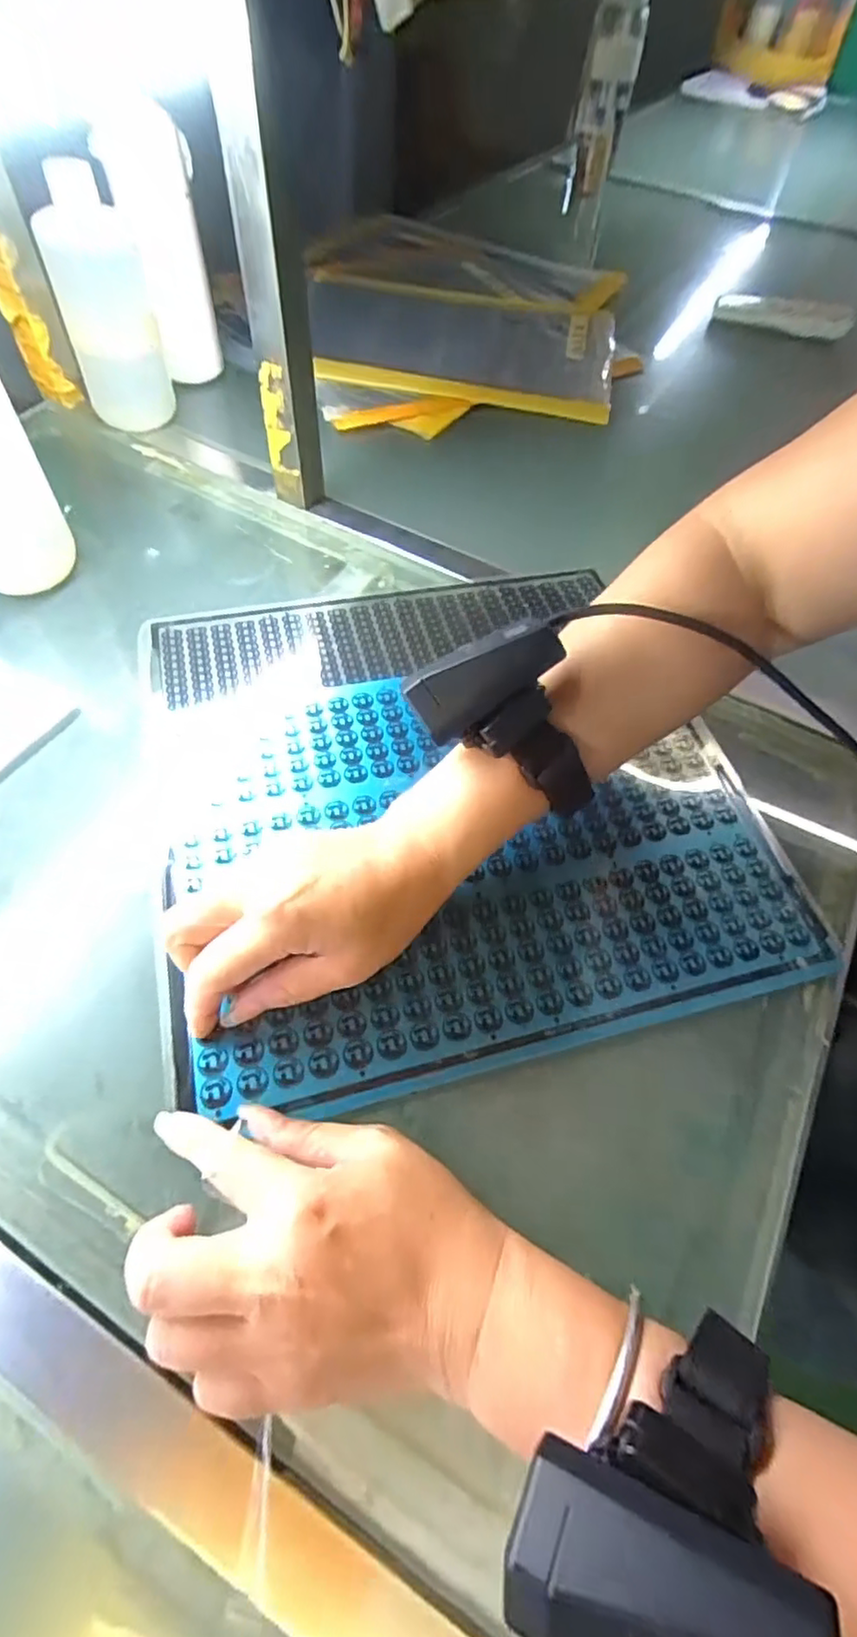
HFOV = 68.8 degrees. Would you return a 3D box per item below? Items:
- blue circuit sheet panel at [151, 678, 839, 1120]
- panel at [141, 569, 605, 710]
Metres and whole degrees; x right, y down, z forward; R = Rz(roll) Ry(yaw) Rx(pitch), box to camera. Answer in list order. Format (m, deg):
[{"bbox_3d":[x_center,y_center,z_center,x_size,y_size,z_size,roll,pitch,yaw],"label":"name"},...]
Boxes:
[{"bbox_3d":[0.025,0.007,0.371,0.343,0.006,0.251,-11,61,-10],"label":"blue circuit sheet panel"},{"bbox_3d":[-0.028,-0.135,0.452,0.329,0.004,0.083,-11,61,-11],"label":"panel"}]

